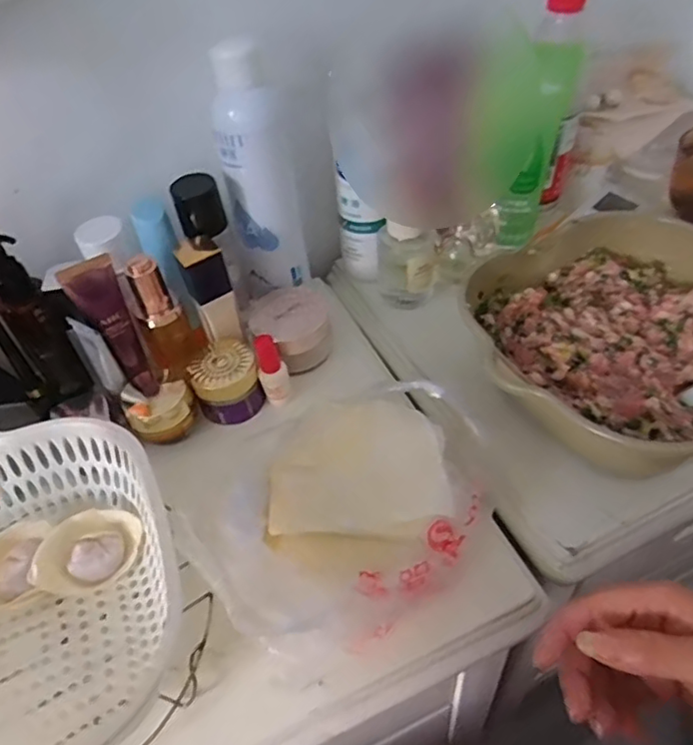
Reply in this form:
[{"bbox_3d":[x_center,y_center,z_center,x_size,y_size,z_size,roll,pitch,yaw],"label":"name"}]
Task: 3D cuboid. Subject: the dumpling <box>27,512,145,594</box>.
[{"bbox_3d":[-0.163,0.112,0.386,0.063,0.032,0.038,-28,50,-19],"label":"dumpling"}]

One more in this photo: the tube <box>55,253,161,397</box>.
[{"bbox_3d":[-0.176,-0.031,0.463,0.034,0.125,0.020,-22,48,-14],"label":"tube"}]

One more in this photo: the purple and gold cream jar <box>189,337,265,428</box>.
[{"bbox_3d":[-0.099,0.005,0.497,0.052,0.046,0.055,-3,47,4],"label":"purple and gold cream jar"}]

